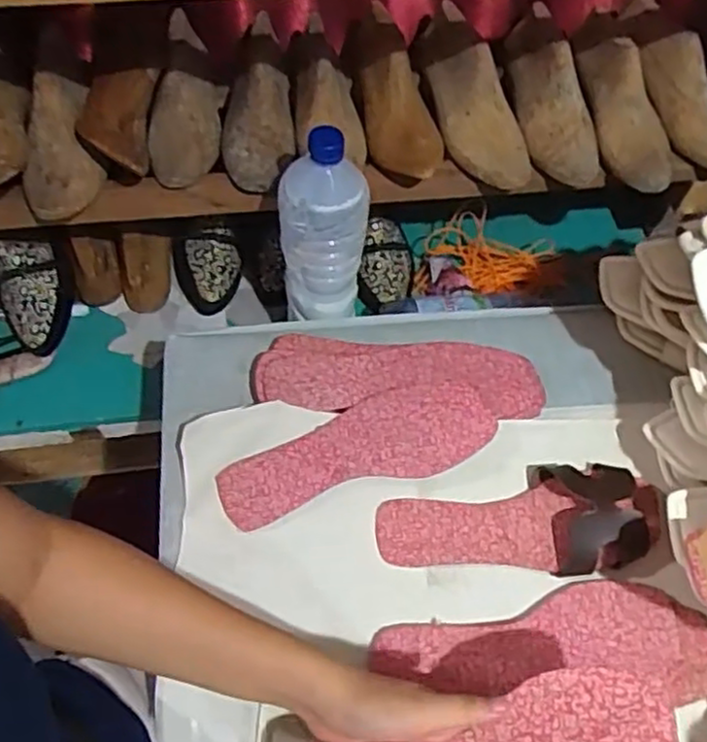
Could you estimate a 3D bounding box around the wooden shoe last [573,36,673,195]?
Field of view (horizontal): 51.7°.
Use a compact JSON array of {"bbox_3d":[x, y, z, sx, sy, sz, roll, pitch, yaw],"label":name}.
[{"bbox_3d":[0.291,-0.277,0.775,0.063,0.052,0.190,-11,75,-10],"label":"wooden shoe last"}]

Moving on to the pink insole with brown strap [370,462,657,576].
[{"bbox_3d":[0.141,0.121,0.613,0.237,0.030,0.090,-1,58,-4],"label":"pink insole with brown strap"}]

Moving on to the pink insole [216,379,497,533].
[{"bbox_3d":[0.005,0.070,0.632,0.239,0.018,0.080,-18,60,-14],"label":"pink insole"}]

